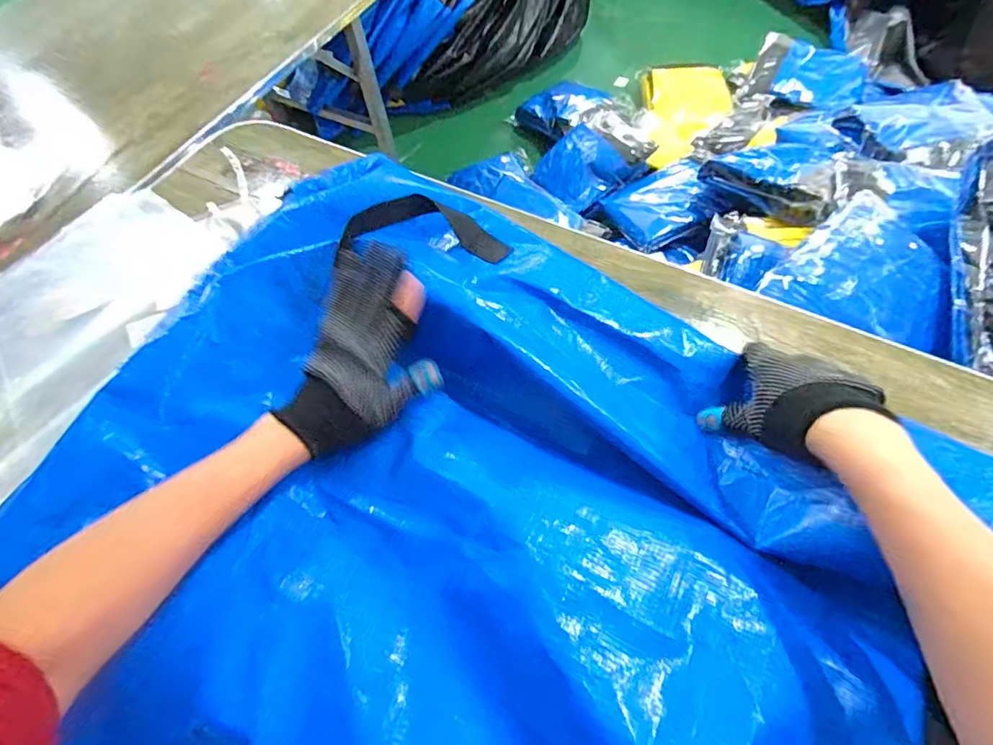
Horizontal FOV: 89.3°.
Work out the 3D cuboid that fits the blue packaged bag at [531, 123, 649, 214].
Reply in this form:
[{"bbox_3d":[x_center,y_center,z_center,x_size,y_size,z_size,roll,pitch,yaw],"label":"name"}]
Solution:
[{"bbox_3d":[0.210,-0.468,1.174,0.171,0.050,0.212,-44,66,7],"label":"blue packaged bag"}]

